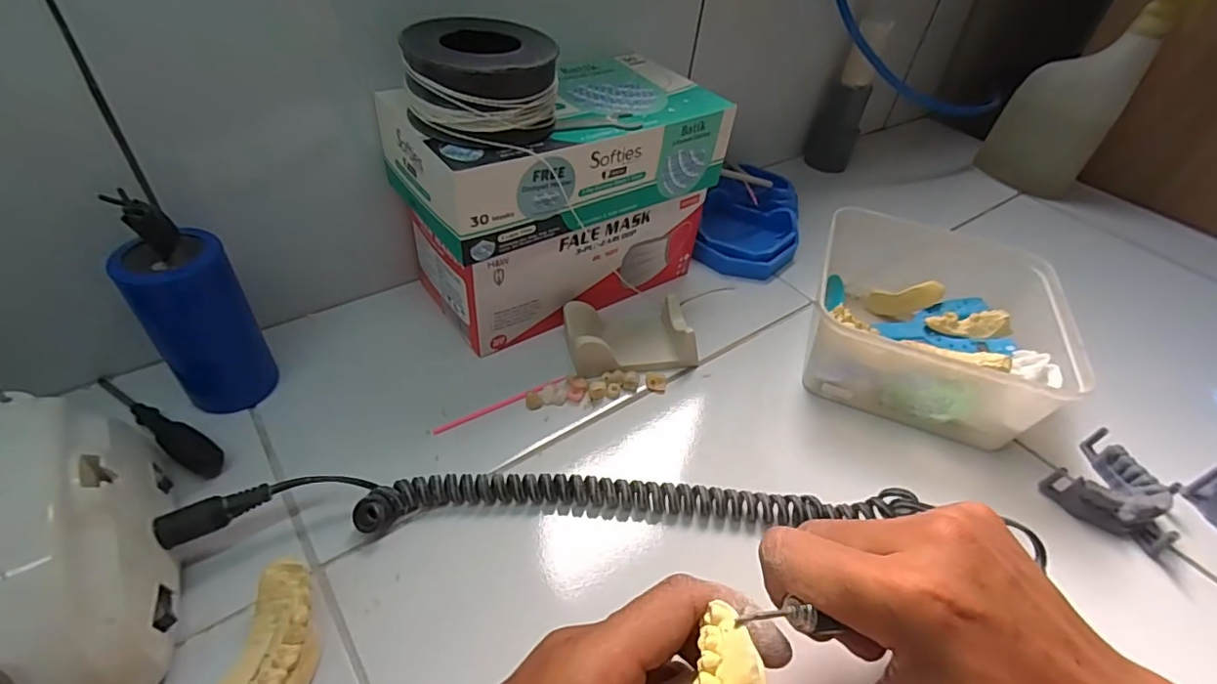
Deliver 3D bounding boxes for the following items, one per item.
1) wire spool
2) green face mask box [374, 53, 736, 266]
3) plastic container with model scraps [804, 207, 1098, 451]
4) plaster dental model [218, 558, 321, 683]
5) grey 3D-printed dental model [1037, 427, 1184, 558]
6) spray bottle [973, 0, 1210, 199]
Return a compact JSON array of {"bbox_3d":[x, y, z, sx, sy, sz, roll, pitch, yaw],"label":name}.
[{"bbox_3d":[-0.069,-0.144,0.310,0.080,0.046,0.070,4,43,-4],"label":"wire spool"},{"bbox_3d":[-0.032,-0.129,0.371,0.215,0.061,0.103,-25,52,-30],"label":"green face mask box"},{"bbox_3d":[0.231,-0.007,0.406,0.149,0.071,0.140,19,44,11],"label":"plastic container with model scraps"},{"bbox_3d":[-0.143,0.132,0.239,0.031,0.022,0.069,6,43,-1],"label":"plaster dental model"},{"bbox_3d":[0.318,0.094,0.347,0.064,0.026,0.064,-19,49,-26],"label":"grey 3D-printed dental model"},{"bbox_3d":[0.506,-0.273,0.598,0.111,0.225,0.050,31,47,23],"label":"spray bottle"}]

